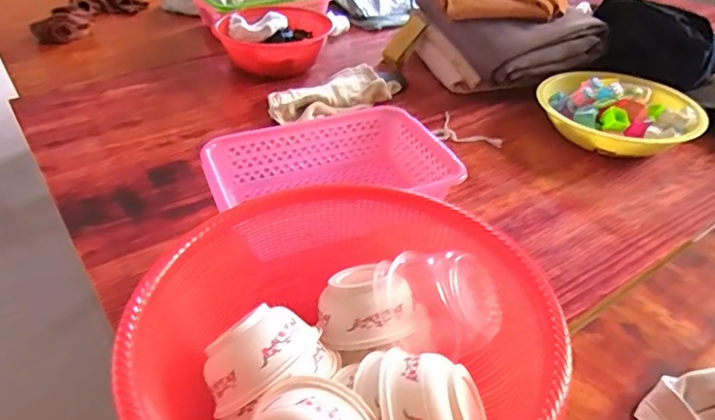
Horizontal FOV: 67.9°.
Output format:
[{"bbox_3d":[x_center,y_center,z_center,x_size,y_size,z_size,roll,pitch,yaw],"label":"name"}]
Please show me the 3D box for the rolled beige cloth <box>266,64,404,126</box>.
[{"bbox_3d":[-0.032,-0.215,0.977,0.278,0.040,0.130,-16,41,-21],"label":"rolled beige cloth"}]

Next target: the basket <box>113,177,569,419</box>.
[{"bbox_3d":[-0.012,0.118,0.478,0.341,0.123,0.348,1,38,0],"label":"basket"}]

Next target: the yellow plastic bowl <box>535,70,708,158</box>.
[{"bbox_3d":[0.424,-0.162,0.883,0.239,0.077,0.212,10,38,9],"label":"yellow plastic bowl"}]

